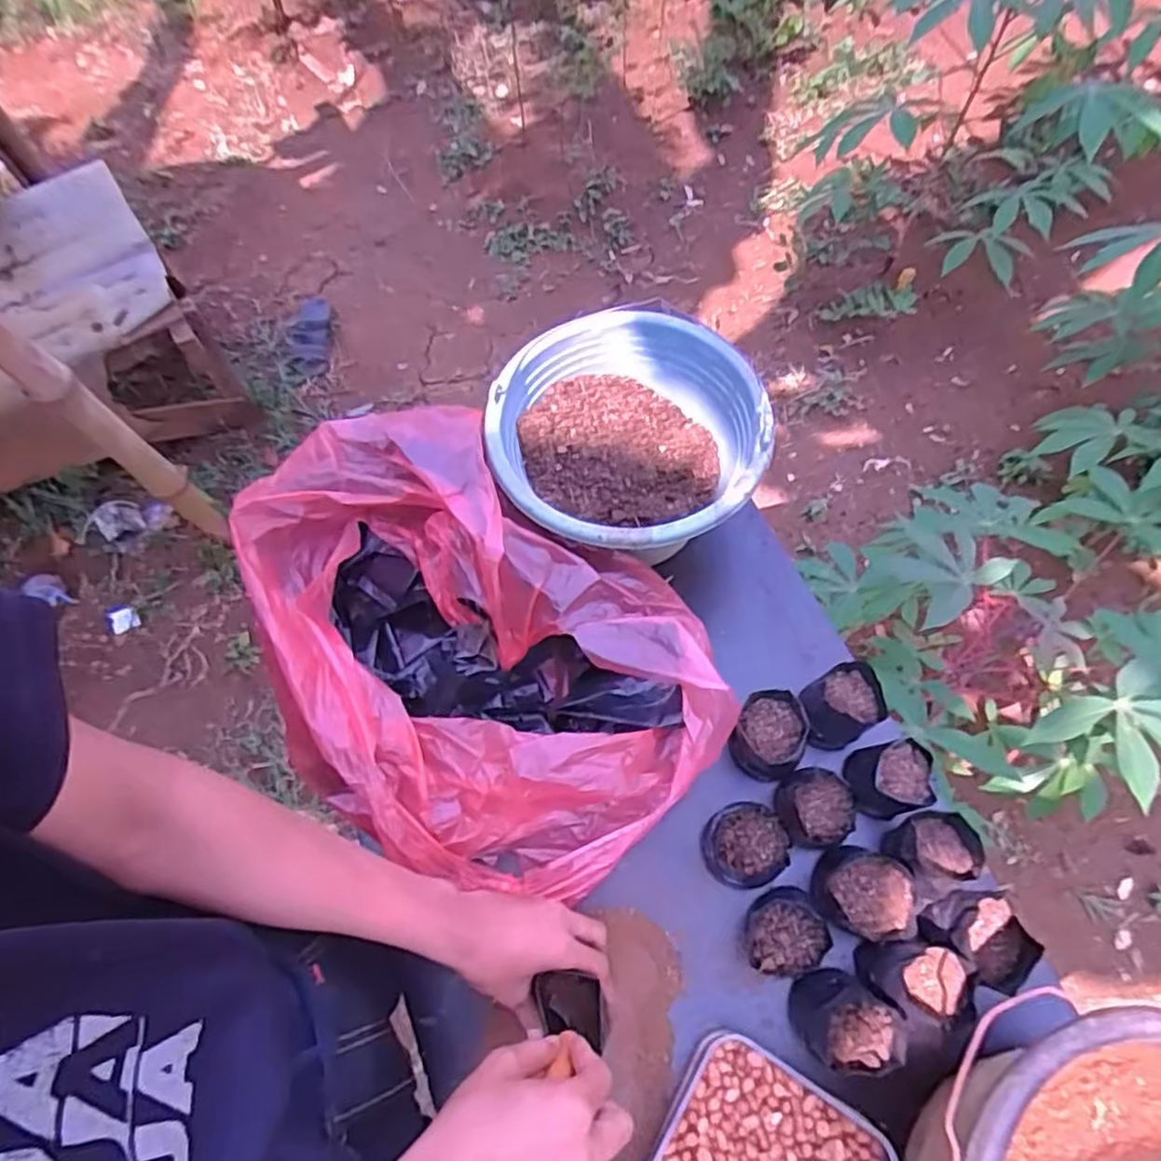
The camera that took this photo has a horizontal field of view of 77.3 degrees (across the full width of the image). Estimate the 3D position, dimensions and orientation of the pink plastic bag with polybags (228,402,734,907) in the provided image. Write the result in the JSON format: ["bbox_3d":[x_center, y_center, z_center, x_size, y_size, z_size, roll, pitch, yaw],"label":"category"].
[{"bbox_3d":[-0.099,0.064,0.636,0.414,0.158,0.306,38,73,15],"label":"pink plastic bag with polybags"}]

